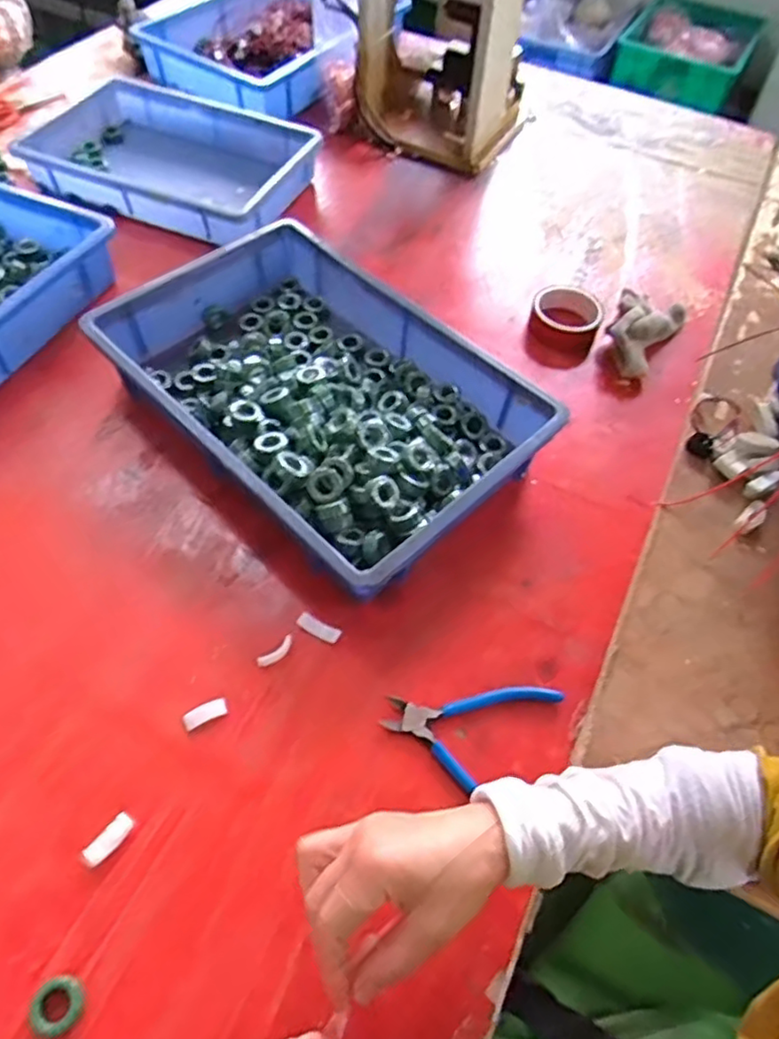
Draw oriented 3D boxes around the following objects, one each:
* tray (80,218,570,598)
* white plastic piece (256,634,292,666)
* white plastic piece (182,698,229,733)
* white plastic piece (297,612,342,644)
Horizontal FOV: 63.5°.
[{"bbox_3d":[-0.078,-0.136,0.669,0.437,0.081,0.283,41,63,20],"label":"tray"},{"bbox_3d":[-0.098,0.117,0.551,0.035,0.009,0.012,-35,66,-23],"label":"white plastic piece"},{"bbox_3d":[-0.151,0.159,0.518,0.036,0.004,0.015,-22,62,-17],"label":"white plastic piece"},{"bbox_3d":[-0.063,0.097,0.563,0.040,0.004,0.015,25,74,8],"label":"white plastic piece"}]

